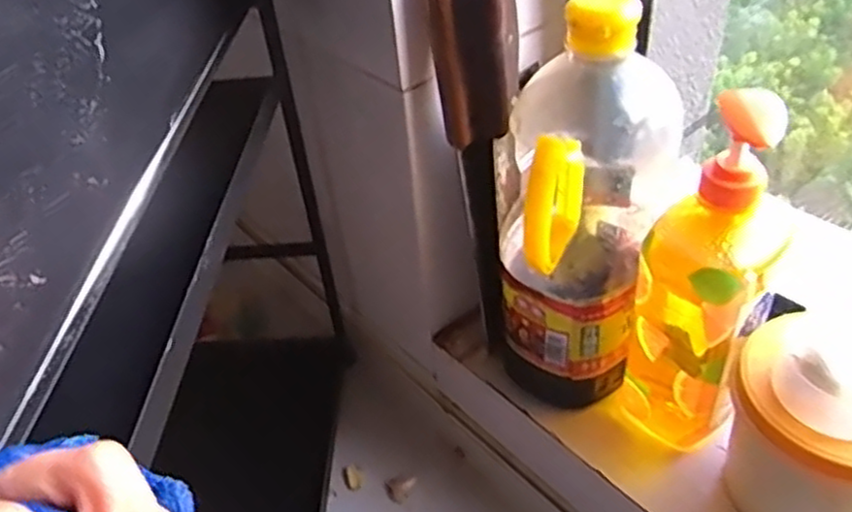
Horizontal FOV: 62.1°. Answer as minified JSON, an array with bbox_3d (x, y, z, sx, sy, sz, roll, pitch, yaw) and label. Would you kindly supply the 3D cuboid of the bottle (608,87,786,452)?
[{"bbox_3d":[0.176,0.023,0.456,0.072,0.259,0.059,26,51,32],"label":"bottle"}]

